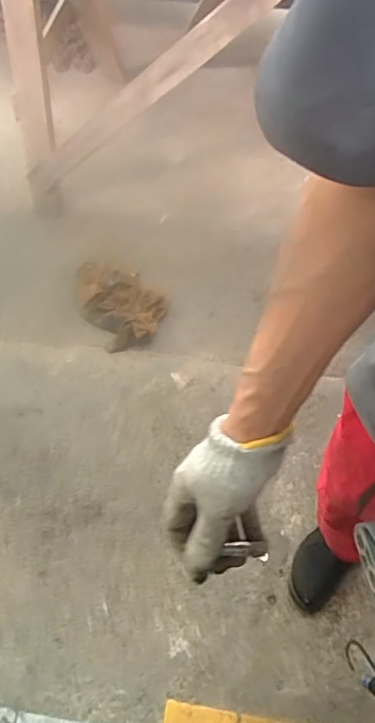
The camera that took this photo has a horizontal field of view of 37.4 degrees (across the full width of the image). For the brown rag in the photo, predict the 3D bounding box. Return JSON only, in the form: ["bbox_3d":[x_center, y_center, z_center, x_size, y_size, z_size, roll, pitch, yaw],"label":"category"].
[{"bbox_3d":[-0.205,-0.188,1.647,0.225,0.045,0.342,-31,63,-13],"label":"brown rag"}]

